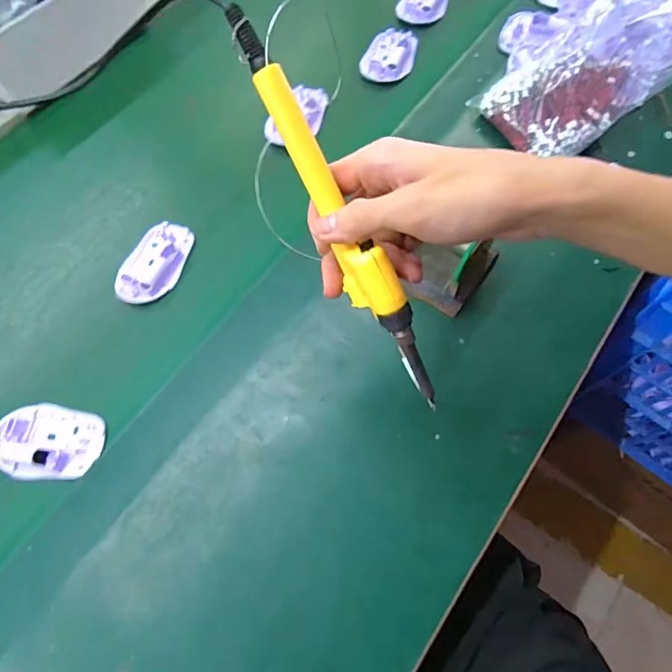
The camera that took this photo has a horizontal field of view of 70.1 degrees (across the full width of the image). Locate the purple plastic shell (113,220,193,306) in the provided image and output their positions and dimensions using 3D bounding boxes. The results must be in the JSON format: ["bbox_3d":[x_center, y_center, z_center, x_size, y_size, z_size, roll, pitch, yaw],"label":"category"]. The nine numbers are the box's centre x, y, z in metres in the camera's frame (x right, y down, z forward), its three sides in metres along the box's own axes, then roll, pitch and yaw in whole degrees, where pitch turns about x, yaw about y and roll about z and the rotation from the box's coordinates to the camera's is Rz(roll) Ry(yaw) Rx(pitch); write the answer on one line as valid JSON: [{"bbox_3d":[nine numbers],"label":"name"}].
[{"bbox_3d":[-0.188,-0.078,0.497,0.057,0.017,0.095,18,68,10],"label":"purple plastic shell"}]

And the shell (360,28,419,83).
[{"bbox_3d":[0.066,-0.351,0.595,0.064,0.015,0.080,15,67,9],"label":"shell"}]

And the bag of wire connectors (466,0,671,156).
[{"bbox_3d":[0.310,-0.315,0.531,0.314,0.060,0.130,-35,69,-13],"label":"bag of wire connectors"}]

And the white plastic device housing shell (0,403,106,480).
[{"bbox_3d":[-0.257,0.094,0.427,0.091,0.015,0.064,8,66,6],"label":"white plastic device housing shell"}]

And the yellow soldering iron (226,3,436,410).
[{"bbox_3d":[0.003,-0.060,0.269,0.025,0.032,0.235,-29,98,-8],"label":"yellow soldering iron"}]

